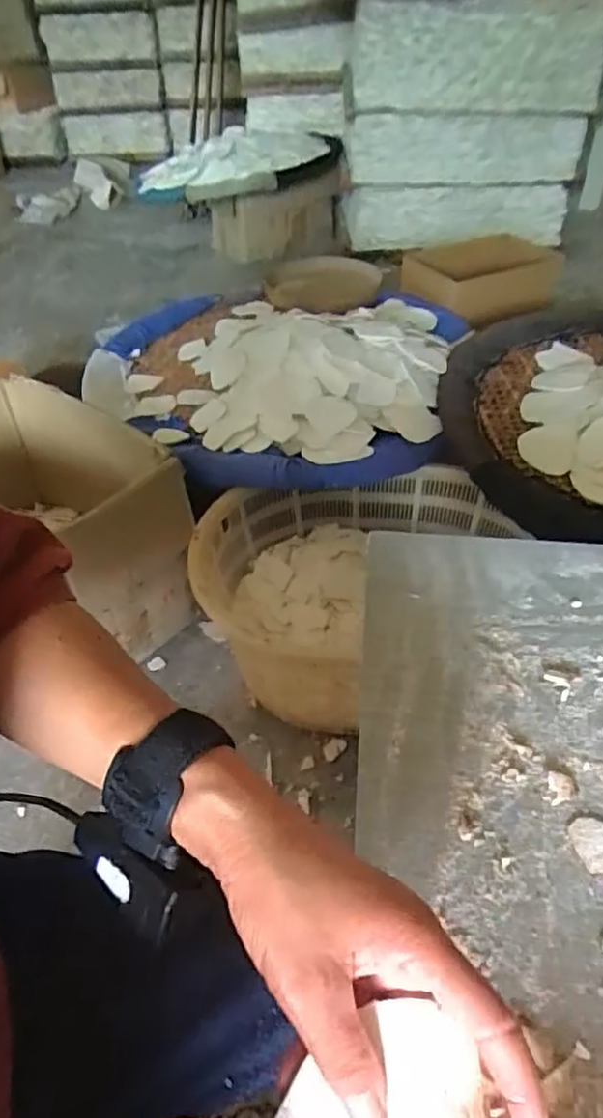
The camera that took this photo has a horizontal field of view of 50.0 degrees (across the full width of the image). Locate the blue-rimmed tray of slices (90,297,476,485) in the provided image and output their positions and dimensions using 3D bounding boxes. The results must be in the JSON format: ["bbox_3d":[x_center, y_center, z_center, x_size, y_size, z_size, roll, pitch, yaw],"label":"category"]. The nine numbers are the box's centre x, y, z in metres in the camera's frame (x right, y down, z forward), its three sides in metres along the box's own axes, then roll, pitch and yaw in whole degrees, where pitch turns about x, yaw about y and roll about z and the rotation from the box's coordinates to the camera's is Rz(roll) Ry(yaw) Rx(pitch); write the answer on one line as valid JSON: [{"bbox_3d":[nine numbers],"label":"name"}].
[{"bbox_3d":[-0.062,-0.450,1.417,0.846,0.153,0.856,-2,42,2],"label":"blue-rimmed tray of slices"}]

